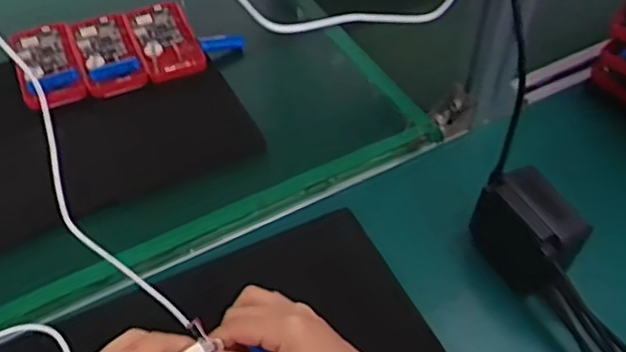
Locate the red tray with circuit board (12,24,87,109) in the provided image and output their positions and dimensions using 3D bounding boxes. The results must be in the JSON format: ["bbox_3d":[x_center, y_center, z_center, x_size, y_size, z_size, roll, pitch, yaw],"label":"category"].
[{"bbox_3d":[-0.287,-0.121,0.707,0.062,0.019,0.120,-19,52,-15],"label":"red tray with circuit board"}]

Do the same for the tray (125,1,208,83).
[{"bbox_3d":[-0.165,-0.153,0.733,0.065,0.017,0.119,-19,52,-15],"label":"tray"}]

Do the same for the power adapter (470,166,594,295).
[{"bbox_3d":[0.181,0.045,0.542,0.055,0.068,0.090,-31,56,-23],"label":"power adapter"}]

